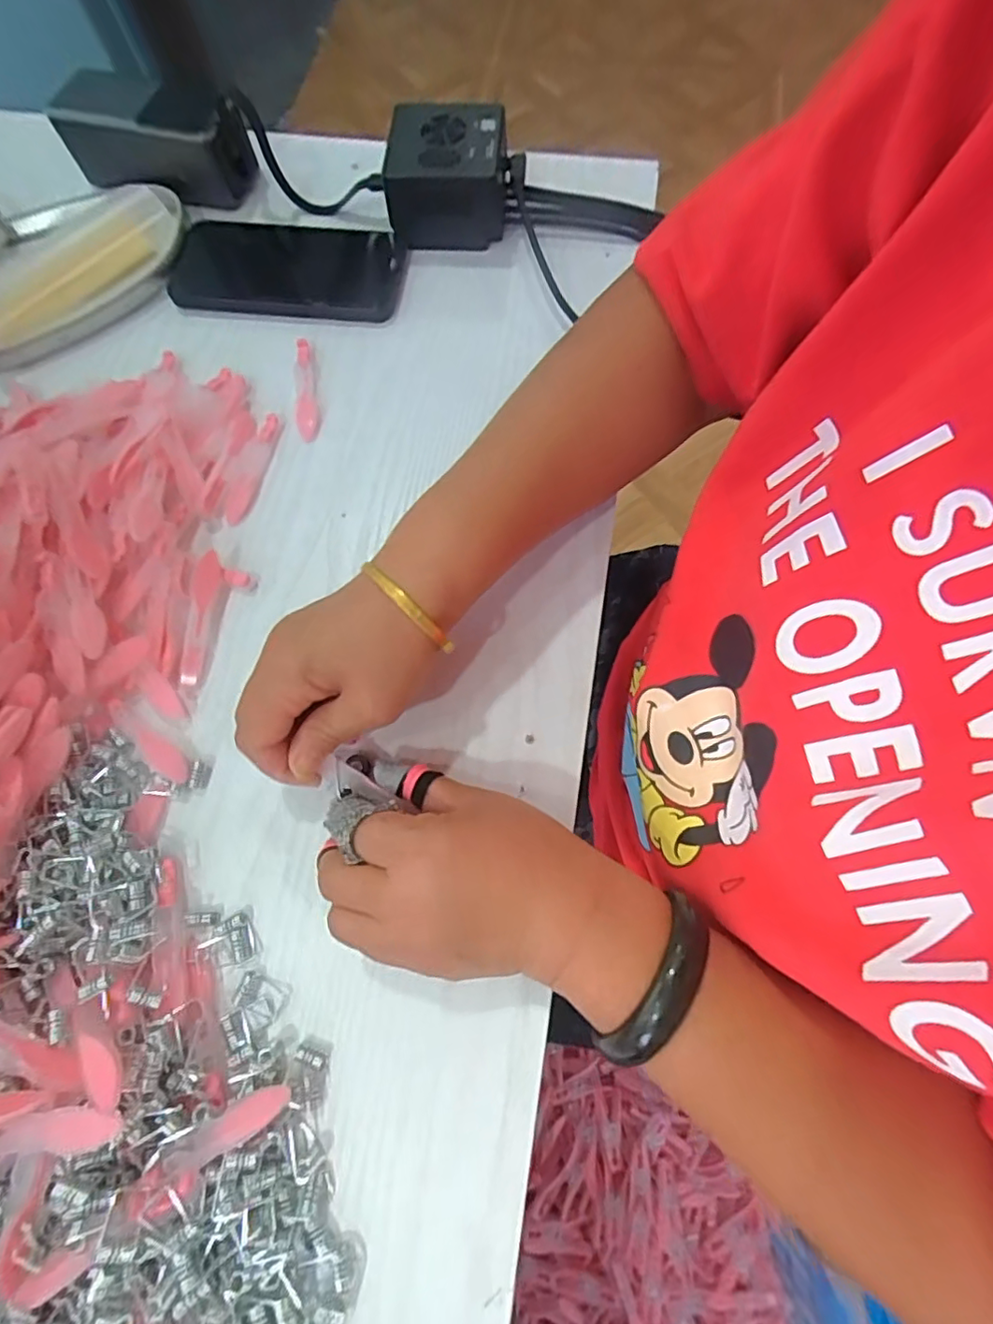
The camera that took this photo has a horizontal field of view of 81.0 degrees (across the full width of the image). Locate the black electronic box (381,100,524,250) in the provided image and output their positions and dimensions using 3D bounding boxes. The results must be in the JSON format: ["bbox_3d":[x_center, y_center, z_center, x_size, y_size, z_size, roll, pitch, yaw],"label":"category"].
[{"bbox_3d":[-0.032,-0.337,0.399,0.089,0.042,0.079,-3,73,0],"label":"black electronic box"}]

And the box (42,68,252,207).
[{"bbox_3d":[-0.235,-0.361,0.401,0.128,0.058,0.043,10,73,4],"label":"box"}]

